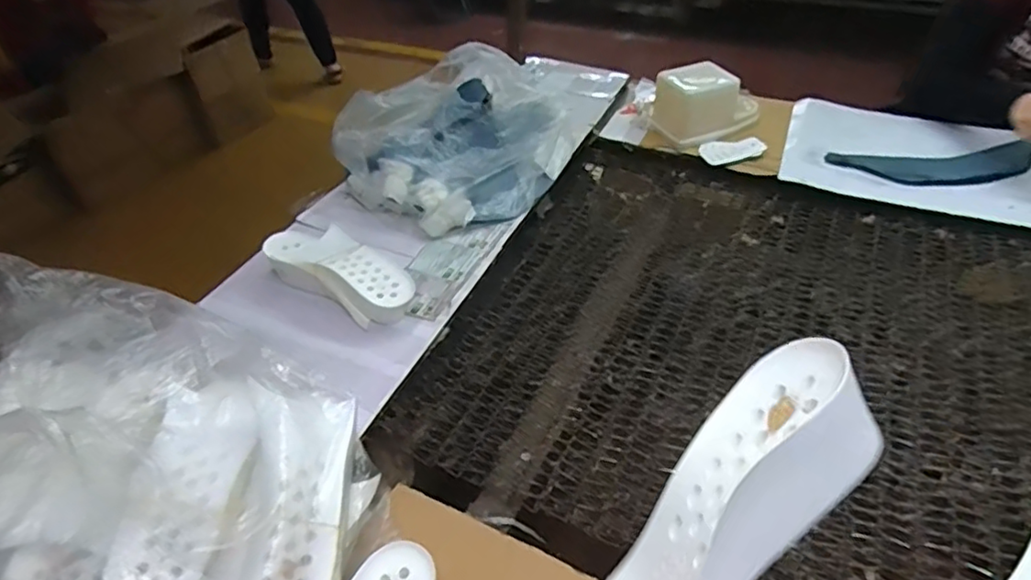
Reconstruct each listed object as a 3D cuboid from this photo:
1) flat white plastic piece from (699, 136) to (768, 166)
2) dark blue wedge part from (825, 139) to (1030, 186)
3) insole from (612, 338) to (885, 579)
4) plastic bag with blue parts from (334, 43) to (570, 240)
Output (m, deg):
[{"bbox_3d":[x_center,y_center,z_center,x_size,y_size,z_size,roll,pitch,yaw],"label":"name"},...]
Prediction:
[{"bbox_3d":[0.369,-0.240,1.047,0.101,0.008,0.051,-11,57,6],"label":"flat white plastic piece"},{"bbox_3d":[0.681,-0.199,0.979,0.326,0.011,0.100,-5,46,-1],"label":"dark blue wedge part"},{"bbox_3d":[0.101,0.099,0.291,0.169,0.048,0.080,-46,17,-7],"label":"insole"},{"bbox_3d":[-0.078,-0.258,0.984,0.308,0.115,0.397,20,45,21],"label":"plastic bag with blue parts"}]

